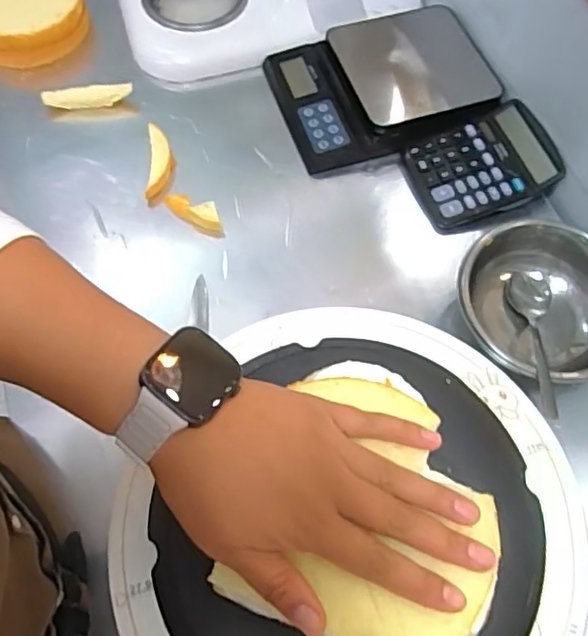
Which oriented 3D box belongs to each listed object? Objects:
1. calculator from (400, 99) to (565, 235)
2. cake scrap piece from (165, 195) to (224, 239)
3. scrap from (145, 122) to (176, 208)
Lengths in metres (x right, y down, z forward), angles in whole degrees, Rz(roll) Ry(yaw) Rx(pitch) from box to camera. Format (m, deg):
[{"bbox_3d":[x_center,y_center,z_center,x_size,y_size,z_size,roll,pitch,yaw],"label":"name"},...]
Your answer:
[{"bbox_3d":[0.203,-0.166,0.638,0.152,0.039,0.120,-20,66,-10],"label":"calculator"},{"bbox_3d":[-0.104,-0.112,0.628,0.075,0.027,0.026,33,68,14],"label":"cake scrap piece"},{"bbox_3d":[-0.147,-0.167,0.646,0.028,0.026,0.092,-1,64,-1],"label":"scrap"}]

